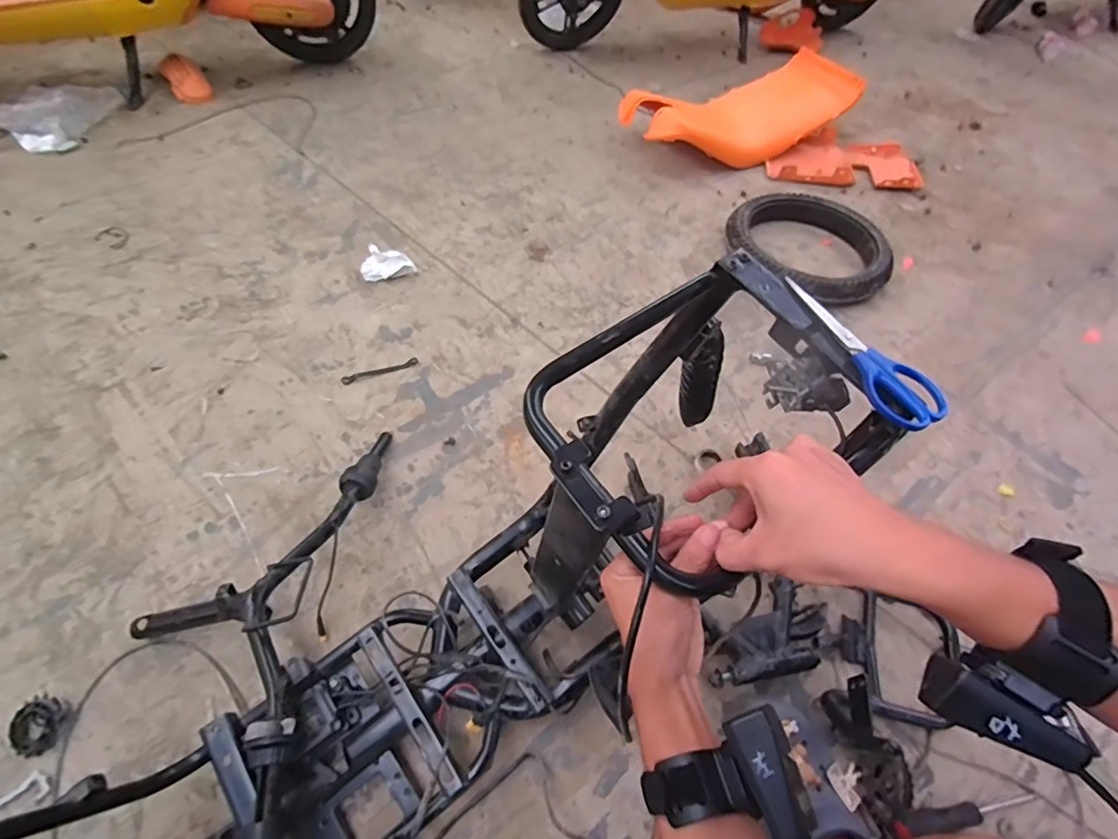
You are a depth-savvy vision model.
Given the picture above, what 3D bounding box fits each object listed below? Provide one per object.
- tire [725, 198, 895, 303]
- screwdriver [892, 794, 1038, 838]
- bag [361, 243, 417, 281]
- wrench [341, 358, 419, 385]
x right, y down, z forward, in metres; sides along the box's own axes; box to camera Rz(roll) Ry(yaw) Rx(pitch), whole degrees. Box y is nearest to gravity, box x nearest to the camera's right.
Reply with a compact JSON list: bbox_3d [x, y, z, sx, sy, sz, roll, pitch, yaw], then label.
[{"bbox_3d":[0.554,-0.383,1.217,0.320,0.065,0.330,2,54,-3],"label":"tire"},{"bbox_3d":[0.471,0.453,0.625,0.189,0.019,0.021,-5,55,-8],"label":"screwdriver"},{"bbox_3d":[-0.352,-0.317,1.121,0.109,0.047,0.056,-8,55,-10],"label":"bag"},{"bbox_3d":[-0.326,-0.088,0.997,0.137,0.004,0.019,-19,58,-18],"label":"wrench"}]

